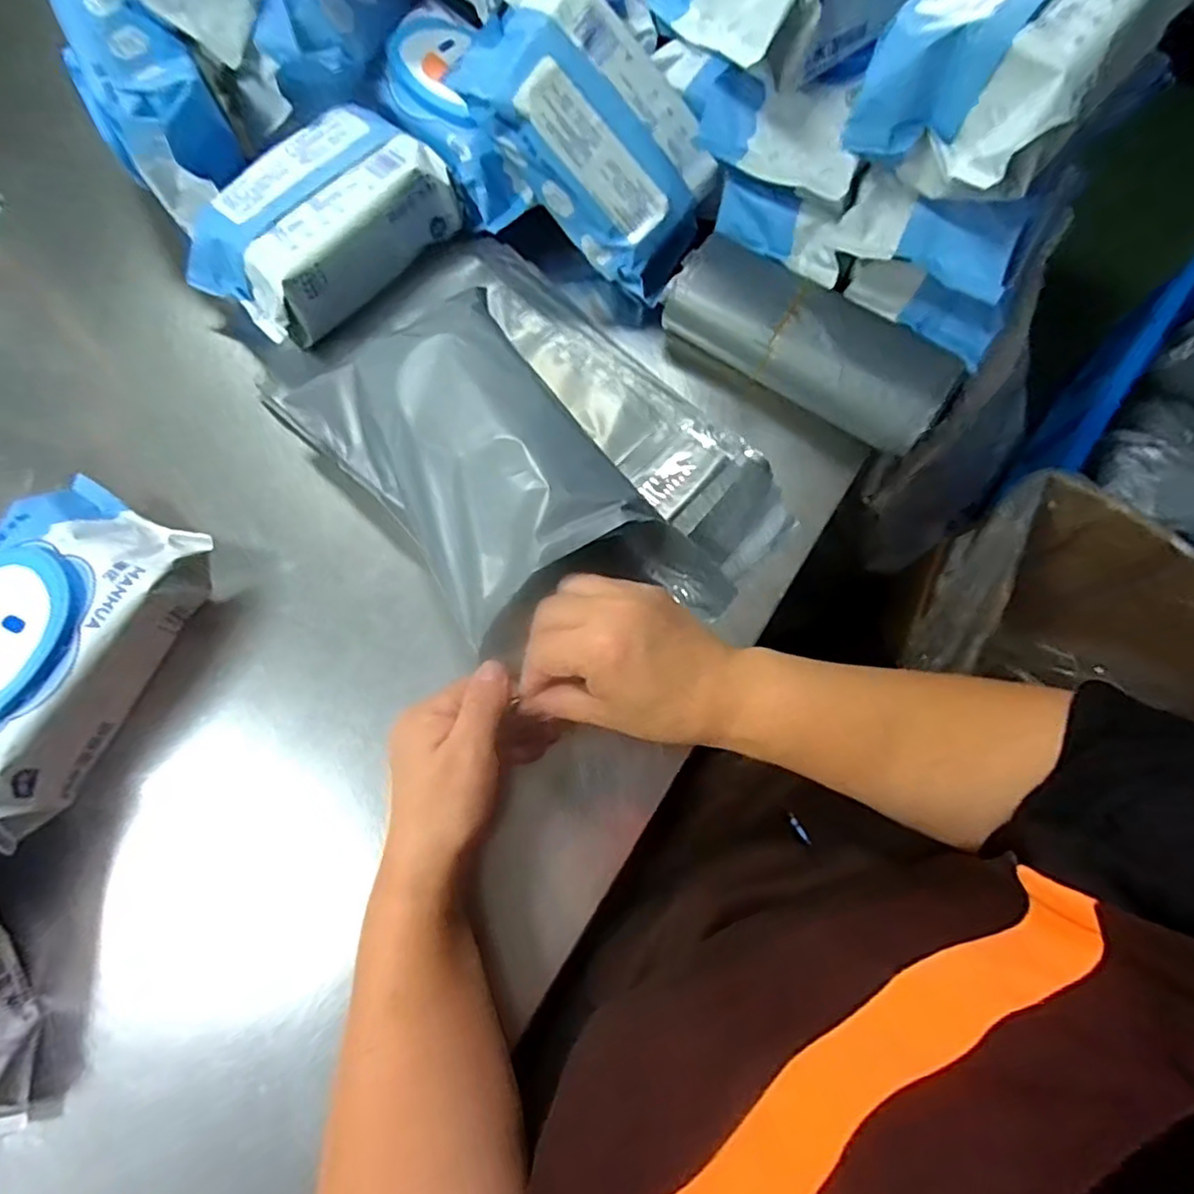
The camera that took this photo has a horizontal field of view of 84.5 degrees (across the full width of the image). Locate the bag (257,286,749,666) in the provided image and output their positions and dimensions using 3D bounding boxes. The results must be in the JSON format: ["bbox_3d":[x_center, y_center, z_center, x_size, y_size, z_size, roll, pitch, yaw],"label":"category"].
[{"bbox_3d":[-0.069,-0.077,0.408,0.146,0.078,0.290,-36,79,-10],"label":"bag"}]

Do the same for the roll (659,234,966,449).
[{"bbox_3d":[0.148,-0.179,0.469,0.203,0.050,0.080,35,75,8],"label":"roll"}]

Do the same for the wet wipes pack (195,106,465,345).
[{"bbox_3d":[-0.202,-0.271,0.485,0.102,0.070,0.172,42,77,10],"label":"wet wipes pack"}]

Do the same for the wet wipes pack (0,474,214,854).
[{"bbox_3d":[-0.326,0.032,0.394,0.104,0.080,0.198,22,74,5],"label":"wet wipes pack"}]

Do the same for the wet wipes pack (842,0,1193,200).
[{"bbox_3d":[0.225,-0.293,0.344,0.108,0.074,0.171,41,76,10],"label":"wet wipes pack"}]

